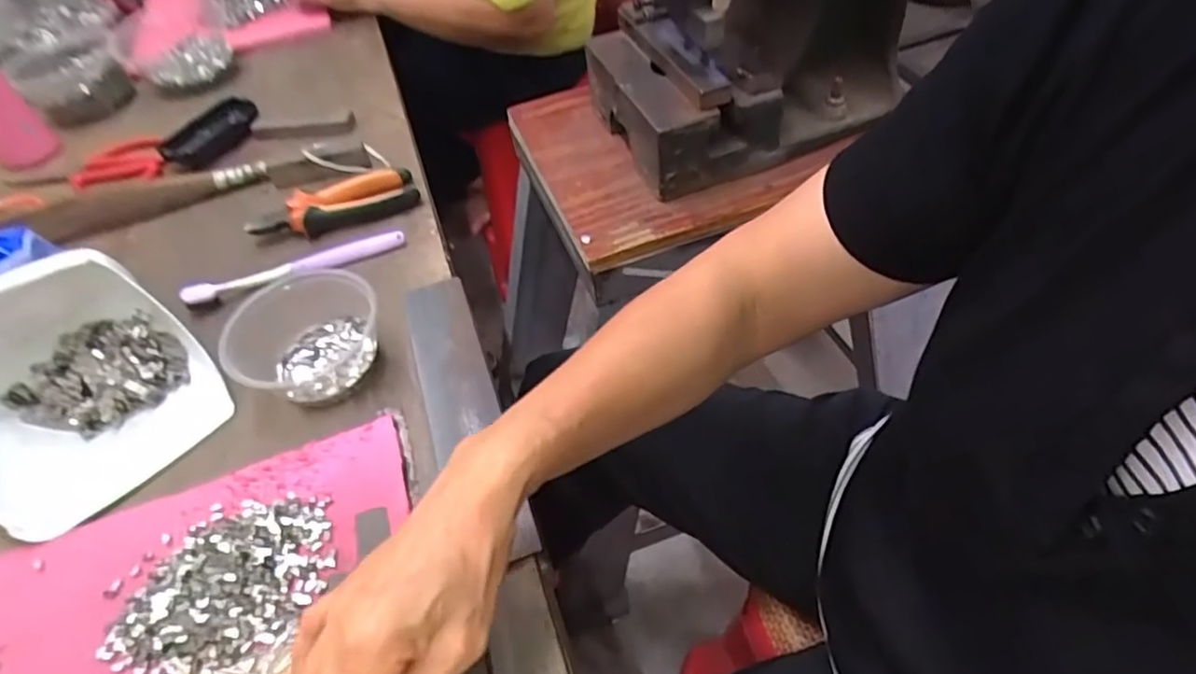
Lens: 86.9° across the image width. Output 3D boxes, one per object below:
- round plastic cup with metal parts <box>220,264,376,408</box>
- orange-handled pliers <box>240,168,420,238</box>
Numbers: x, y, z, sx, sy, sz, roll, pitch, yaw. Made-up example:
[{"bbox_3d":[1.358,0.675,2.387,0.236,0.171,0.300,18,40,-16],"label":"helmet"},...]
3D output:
[{"bbox_3d":[-0.213,-0.002,0.461,0.106,0.051,0.095,-32,54,-19],"label":"round plastic cup with metal parts"},{"bbox_3d":[-0.248,-0.127,0.588,0.147,0.023,0.062,-23,52,-13],"label":"orange-handled pliers"}]

